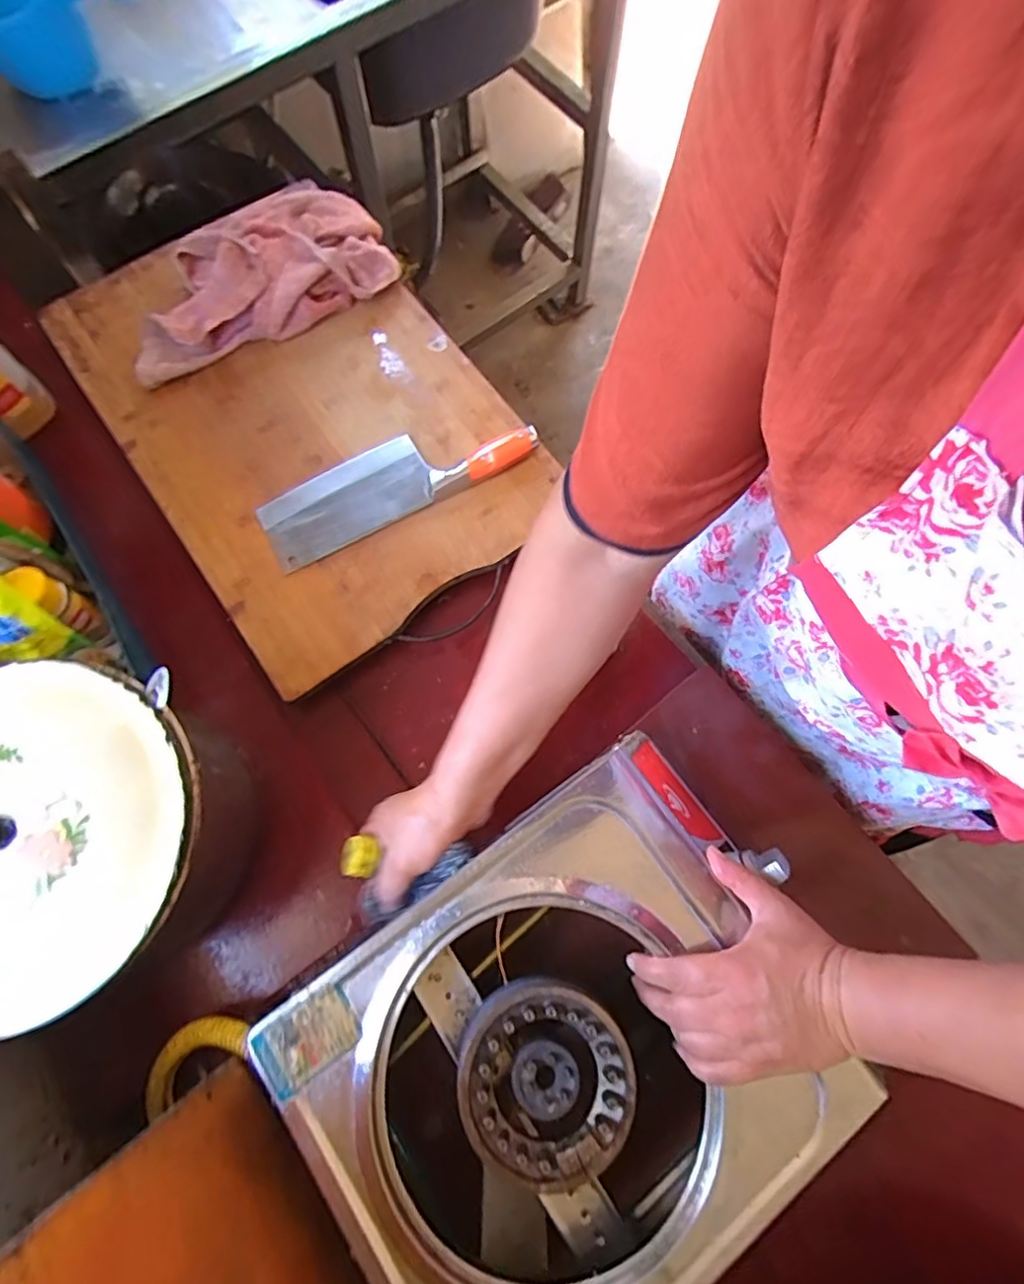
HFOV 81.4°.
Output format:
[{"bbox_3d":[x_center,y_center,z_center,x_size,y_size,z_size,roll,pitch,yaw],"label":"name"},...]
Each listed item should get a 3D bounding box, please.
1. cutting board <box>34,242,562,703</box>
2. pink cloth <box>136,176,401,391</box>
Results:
[{"bbox_3d":[-0.219,-0.252,0.647,0.367,0.039,0.524,-34,76,-11],"label":"cutting board"},{"bbox_3d":[-0.297,-0.433,0.677,0.319,0.065,0.190,-27,75,-9],"label":"pink cloth"}]

